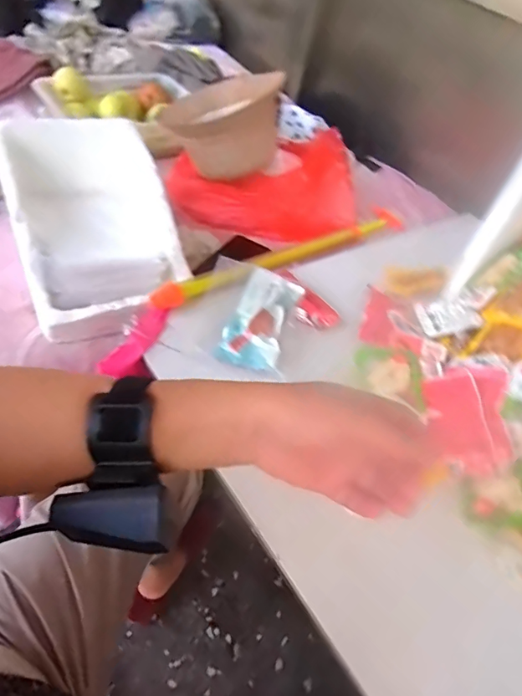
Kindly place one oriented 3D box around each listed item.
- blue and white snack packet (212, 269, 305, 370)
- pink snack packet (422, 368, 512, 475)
[{"bbox_3d":[0.000,-0.041,0.640,0.079,0.022,0.160,21,47,4],"label":"blue and white snack packet"},{"bbox_3d":[0.258,0.083,0.576,0.096,0.028,0.136,9,51,2],"label":"pink snack packet"}]

